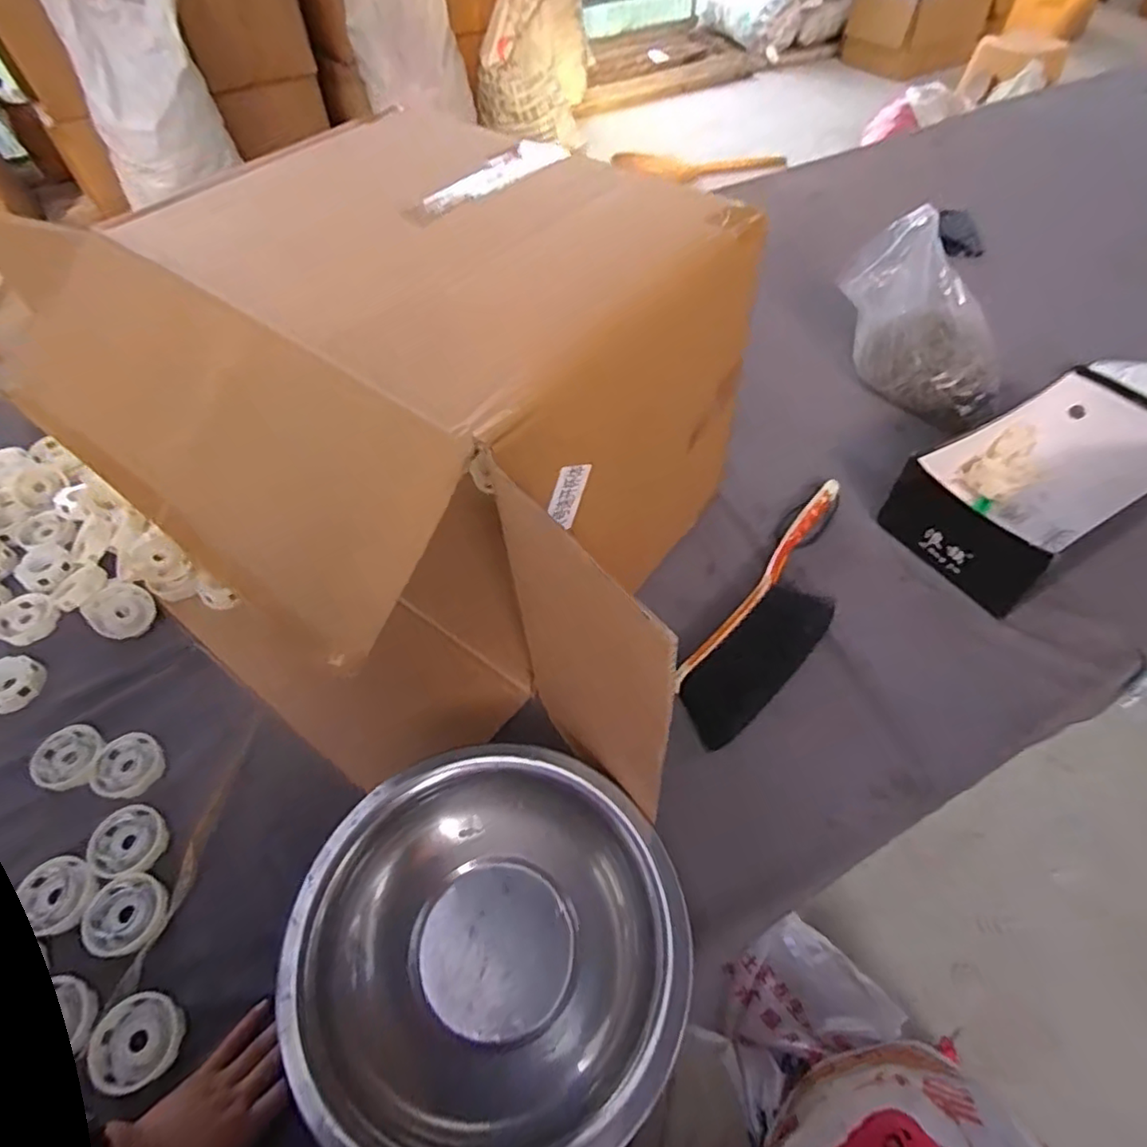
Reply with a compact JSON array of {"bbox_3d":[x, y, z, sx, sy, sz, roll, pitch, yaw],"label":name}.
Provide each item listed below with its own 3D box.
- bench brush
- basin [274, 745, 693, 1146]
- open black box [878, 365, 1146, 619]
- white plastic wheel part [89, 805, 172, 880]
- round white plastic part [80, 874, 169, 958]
[{"bbox_3d":[0.230,0.026,0.678,0.090,0.044,0.360,32,61,22],"label":"bench brush"},{"bbox_3d":[-0.062,0.287,0.496,0.282,0.069,0.277,-1,54,1],"label":"basin"},{"bbox_3d":[0.548,-0.113,0.743,0.283,0.109,0.180,-28,58,-17],"label":"open black box"},{"bbox_3d":[-0.406,0.245,0.581,0.061,0.009,0.065,-31,59,-19],"label":"white plastic wheel part"},{"bbox_3d":[-0.385,0.292,0.547,0.066,0.008,0.060,-1,54,1],"label":"round white plastic part"}]

